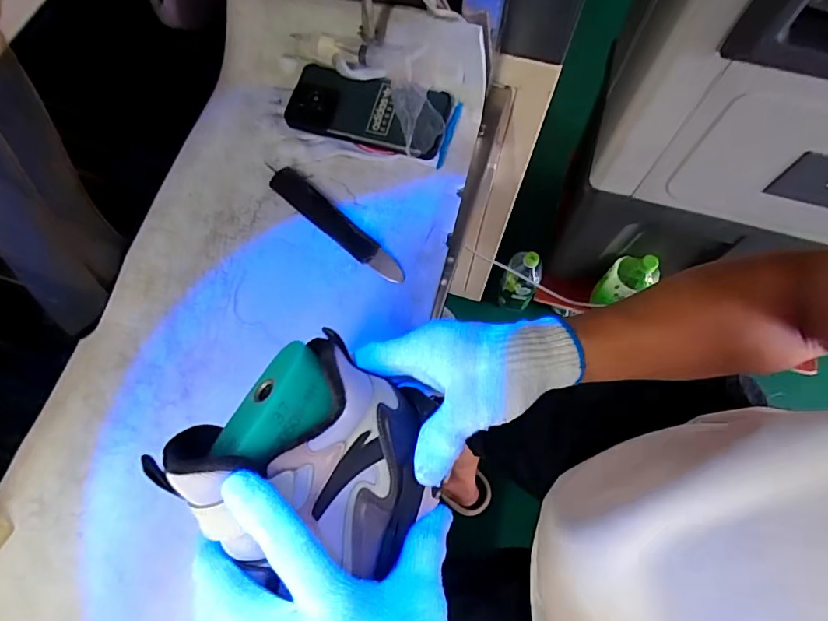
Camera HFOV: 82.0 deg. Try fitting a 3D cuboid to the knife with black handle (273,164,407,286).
[{"bbox_3d":[-0.075,-0.084,0.465,0.166,0.011,0.029,40,74,13],"label":"knife with black handle"}]

